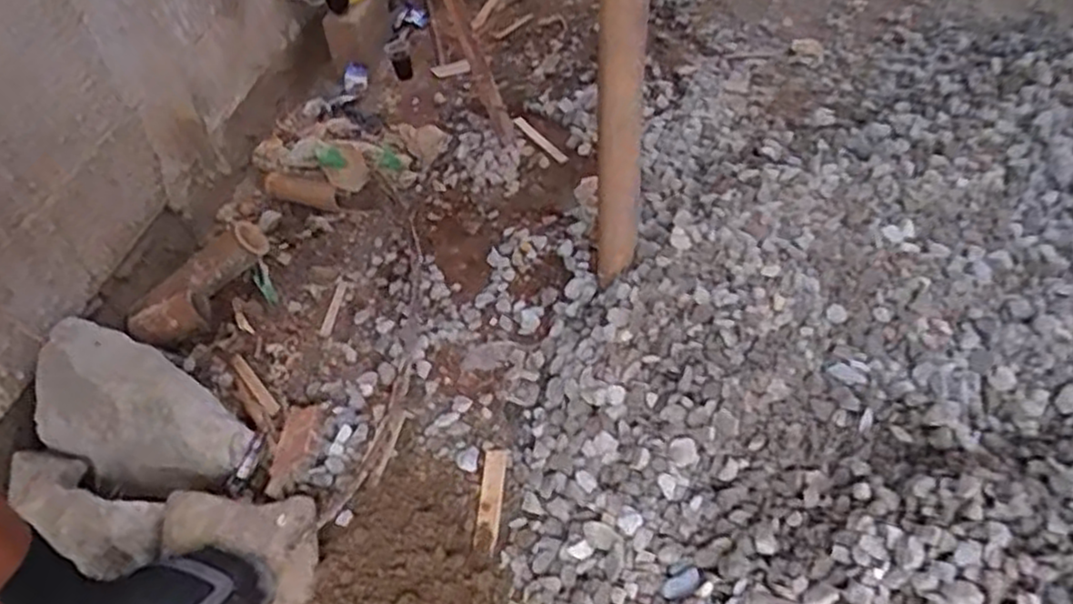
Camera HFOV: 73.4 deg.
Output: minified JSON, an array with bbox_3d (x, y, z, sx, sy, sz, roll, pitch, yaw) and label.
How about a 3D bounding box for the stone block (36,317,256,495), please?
[{"bbox_3d":[-0.662,0.186,1.183,0.397,0.197,0.105,26,6,4],"label":"stone block"}]

